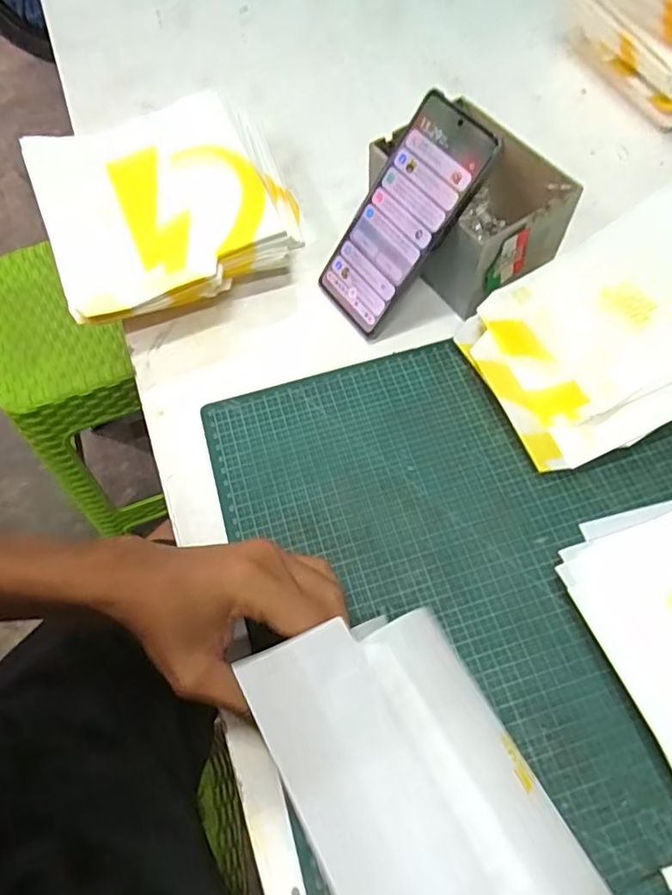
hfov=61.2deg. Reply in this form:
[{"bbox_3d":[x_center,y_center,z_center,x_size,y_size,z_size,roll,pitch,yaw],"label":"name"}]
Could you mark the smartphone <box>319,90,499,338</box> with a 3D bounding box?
[{"bbox_3d":[0.046,-0.165,0.417,0.010,0.159,0.071,-8,51,-50],"label":"smartphone"}]

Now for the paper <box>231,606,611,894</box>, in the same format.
[{"bbox_3d":[0.045,0.157,0.235,0.107,0.009,0.183,-16,62,-32],"label":"paper"}]

